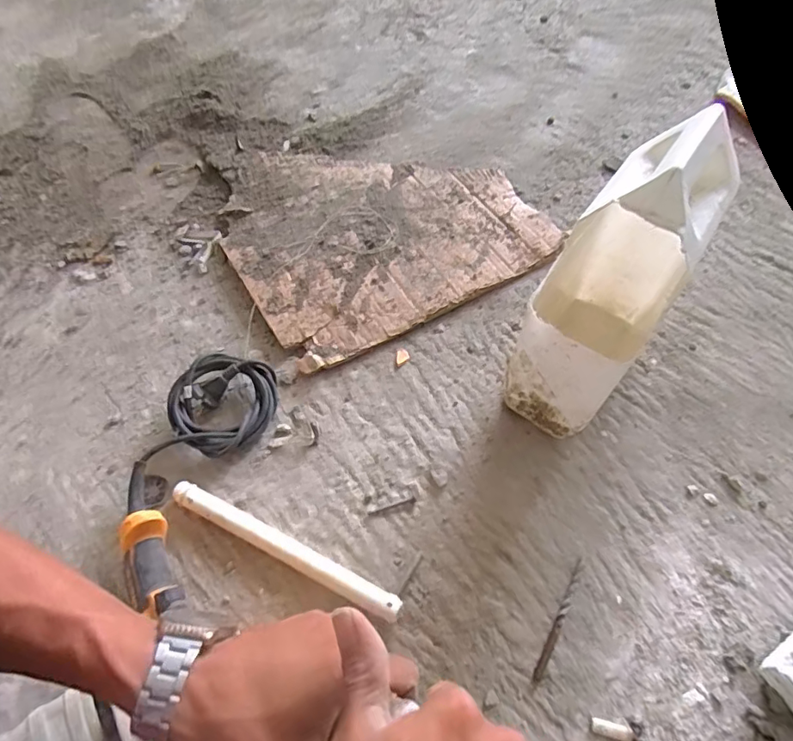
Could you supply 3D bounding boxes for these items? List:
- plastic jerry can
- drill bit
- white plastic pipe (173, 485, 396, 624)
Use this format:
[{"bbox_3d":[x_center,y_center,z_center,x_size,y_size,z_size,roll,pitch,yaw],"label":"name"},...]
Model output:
[{"bbox_3d":[0.203,-0.085,0.491,0.114,0.268,0.227,26,61,15],"label":"plastic jerry can"},{"bbox_3d":[0.148,0.223,0.459,0.009,0.007,0.114,27,61,15],"label":"drill bit"},{"bbox_3d":[-0.106,0.166,0.473,0.237,0.024,0.022,24,60,13],"label":"white plastic pipe"}]

